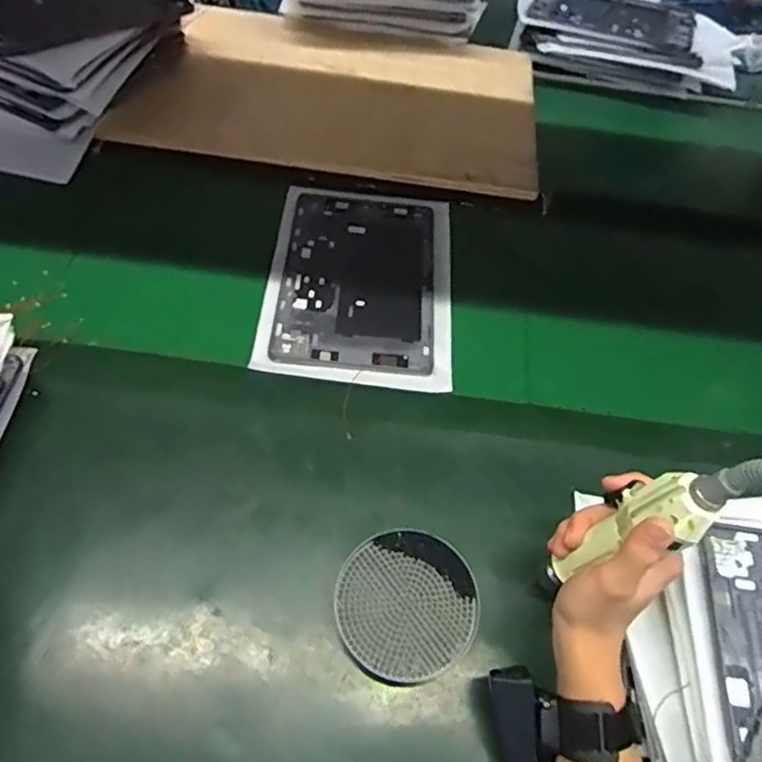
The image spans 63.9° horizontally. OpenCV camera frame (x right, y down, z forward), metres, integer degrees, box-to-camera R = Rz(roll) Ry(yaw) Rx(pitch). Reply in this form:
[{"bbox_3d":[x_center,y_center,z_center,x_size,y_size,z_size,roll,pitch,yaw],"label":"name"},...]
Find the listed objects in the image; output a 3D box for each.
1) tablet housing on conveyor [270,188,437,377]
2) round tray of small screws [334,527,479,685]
[{"bbox_3d":[-0.024,-0.121,0.690,0.167,0.012,0.261,4,58,-1],"label":"tablet housing on conveyor"},{"bbox_3d":[0.021,0.180,0.497,0.110,0.020,0.111,1,58,-2],"label":"round tray of small screws"}]

